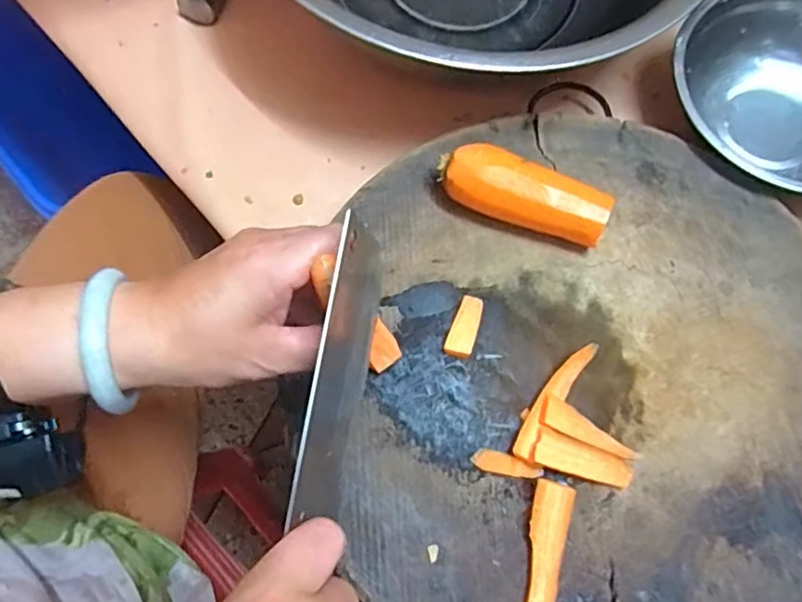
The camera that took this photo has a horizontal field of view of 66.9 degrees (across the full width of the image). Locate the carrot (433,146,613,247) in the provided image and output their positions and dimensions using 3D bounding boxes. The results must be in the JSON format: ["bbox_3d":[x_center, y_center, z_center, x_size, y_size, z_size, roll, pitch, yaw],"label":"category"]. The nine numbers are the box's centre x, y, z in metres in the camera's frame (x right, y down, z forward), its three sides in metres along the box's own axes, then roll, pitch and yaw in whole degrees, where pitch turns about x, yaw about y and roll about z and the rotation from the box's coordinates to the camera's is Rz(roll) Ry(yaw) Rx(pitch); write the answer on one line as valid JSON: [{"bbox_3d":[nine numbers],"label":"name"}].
[{"bbox_3d":[0.077,-0.067,0.393,0.109,0.040,0.033,21,72,8],"label":"carrot"}]

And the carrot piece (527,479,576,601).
[{"bbox_3d":[0.076,0.149,0.334,0.022,0.009,0.095,15,71,6],"label":"carrot piece"}]

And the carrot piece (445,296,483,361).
[{"bbox_3d":[0.040,0.016,0.382,0.018,0.008,0.040,16,72,7],"label":"carrot piece"}]

